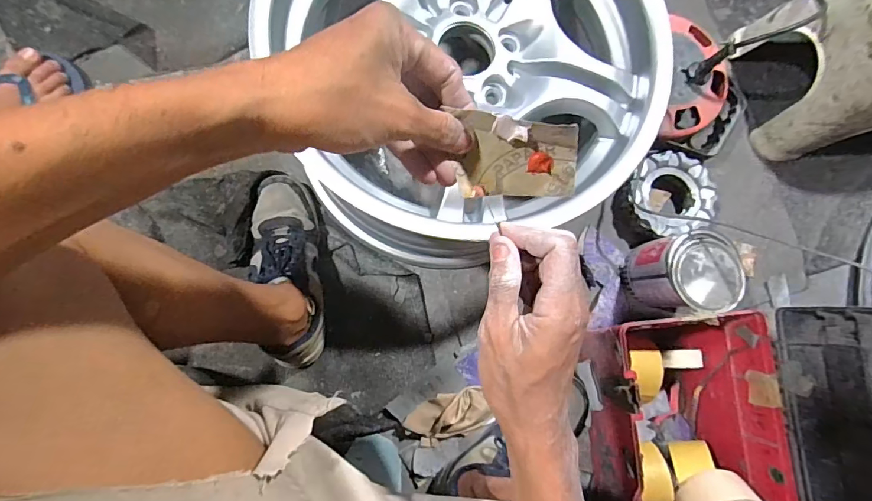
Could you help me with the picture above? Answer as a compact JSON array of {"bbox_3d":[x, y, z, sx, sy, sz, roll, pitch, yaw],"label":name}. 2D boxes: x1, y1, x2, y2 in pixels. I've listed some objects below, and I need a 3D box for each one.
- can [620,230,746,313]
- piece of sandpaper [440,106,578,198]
[{"bbox_3d":[0.351,0.033,0.651,0.099,0.139,0.104,0,84,-3],"label":"can"},{"bbox_3d":[0.052,-0.058,0.283,0.071,0.057,0.020,6,45,14],"label":"piece of sandpaper"}]

